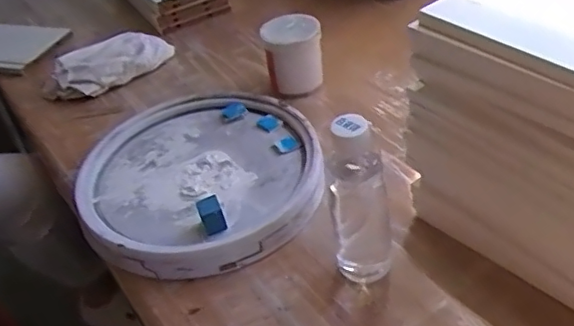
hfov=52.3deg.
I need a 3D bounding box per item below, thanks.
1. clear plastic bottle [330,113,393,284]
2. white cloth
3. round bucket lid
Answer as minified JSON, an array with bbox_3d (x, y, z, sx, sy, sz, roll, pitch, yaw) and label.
[{"bbox_3d":[0.069,0.034,0.538,0.053,0.190,0.046,-2,41,7],"label":"clear plastic bottle"},{"bbox_3d":[-0.293,-0.161,0.952,0.215,0.037,0.127,-22,42,-16],"label":"white cloth"},{"bbox_3d":[-0.109,0.007,0.715,0.278,0.039,0.304,-4,40,4],"label":"round bucket lid"}]

